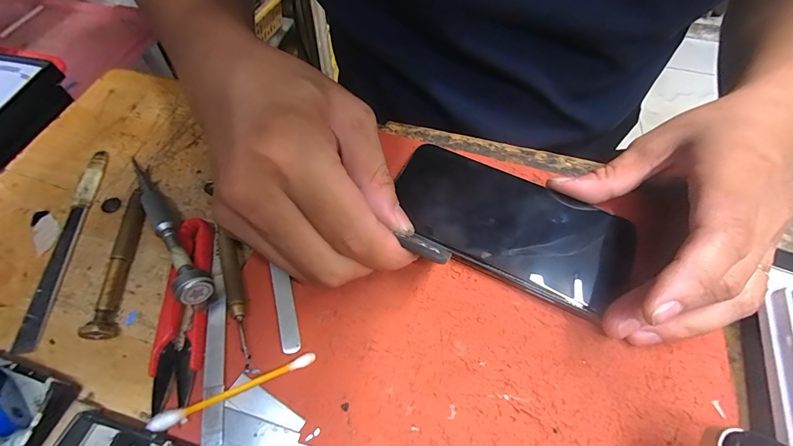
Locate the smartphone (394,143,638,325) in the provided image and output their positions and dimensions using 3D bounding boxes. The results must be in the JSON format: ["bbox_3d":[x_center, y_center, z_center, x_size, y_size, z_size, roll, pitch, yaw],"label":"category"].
[{"bbox_3d":[0.065,0.000,0.215,0.138,0.011,0.066,27,62,10],"label":"smartphone"}]

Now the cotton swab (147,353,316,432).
[{"bbox_3d":[-0.073,0.076,0.166,0.071,0.007,0.006,-20,61,-15],"label":"cotton swab"}]

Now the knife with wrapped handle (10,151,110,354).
[{"bbox_3d":[-0.191,0.008,0.209,0.012,0.005,0.126,-3,59,-3],"label":"knife with wrapped handle"}]

